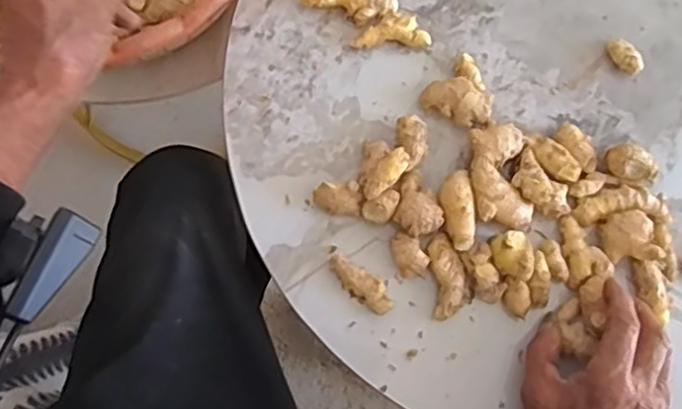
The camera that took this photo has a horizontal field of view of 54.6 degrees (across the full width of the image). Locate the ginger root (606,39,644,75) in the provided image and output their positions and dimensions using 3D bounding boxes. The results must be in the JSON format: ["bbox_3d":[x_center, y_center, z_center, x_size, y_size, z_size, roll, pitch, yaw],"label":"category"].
[{"bbox_3d":[0.233,-0.121,0.544,0.019,0.015,0.032,-25,81,-6],"label":"ginger root"}]

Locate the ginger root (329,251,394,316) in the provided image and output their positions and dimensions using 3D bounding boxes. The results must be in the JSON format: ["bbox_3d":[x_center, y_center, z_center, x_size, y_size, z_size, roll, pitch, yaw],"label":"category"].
[{"bbox_3d":[0.015,0.061,0.502,0.059,0.014,0.022,33,80,5],"label":"ginger root"}]

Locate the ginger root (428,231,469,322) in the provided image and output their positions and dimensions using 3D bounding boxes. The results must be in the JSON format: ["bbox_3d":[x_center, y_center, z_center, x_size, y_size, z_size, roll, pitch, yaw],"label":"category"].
[{"bbox_3d":[0.081,0.054,0.499,0.026,0.018,0.063,-5,79,-2],"label":"ginger root"}]

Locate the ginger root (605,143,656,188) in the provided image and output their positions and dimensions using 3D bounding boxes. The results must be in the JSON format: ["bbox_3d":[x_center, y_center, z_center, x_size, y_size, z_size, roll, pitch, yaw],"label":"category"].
[{"bbox_3d":[0.225,-0.029,0.514,0.037,0.030,0.025,18,79,2],"label":"ginger root"}]

